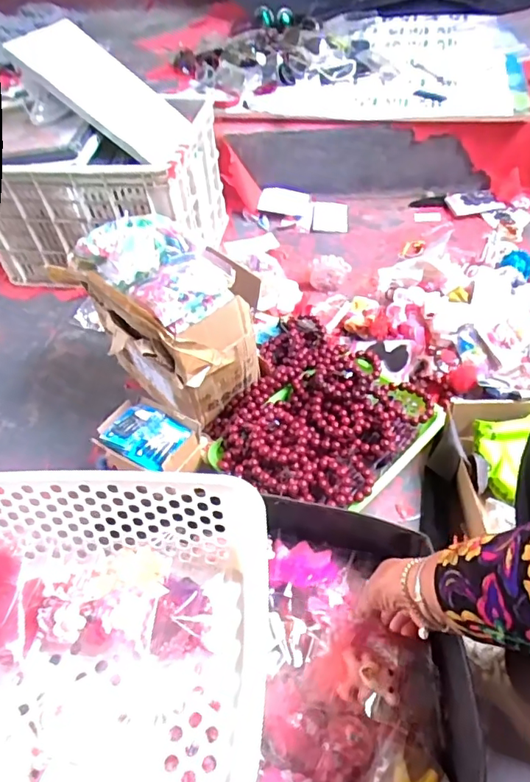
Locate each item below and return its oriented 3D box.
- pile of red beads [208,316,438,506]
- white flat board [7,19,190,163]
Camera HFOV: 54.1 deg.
[{"bbox_3d":[0.077,0.024,0.858,0.333,0.082,0.374,27,56,26],"label":"pile of red beads"},{"bbox_3d":[-0.383,-0.713,1.237,0.414,0.175,0.029,30,48,-17],"label":"white flat board"}]

